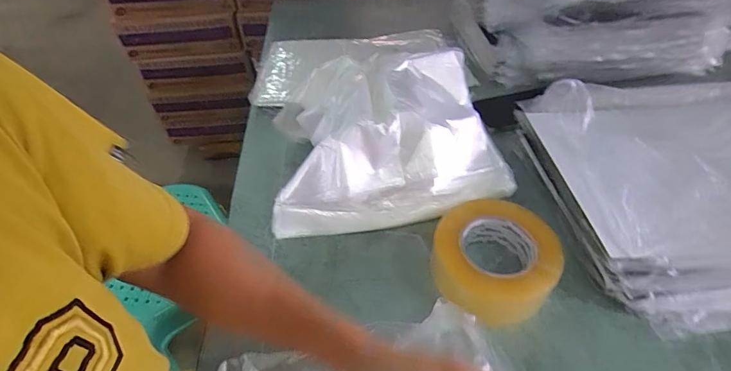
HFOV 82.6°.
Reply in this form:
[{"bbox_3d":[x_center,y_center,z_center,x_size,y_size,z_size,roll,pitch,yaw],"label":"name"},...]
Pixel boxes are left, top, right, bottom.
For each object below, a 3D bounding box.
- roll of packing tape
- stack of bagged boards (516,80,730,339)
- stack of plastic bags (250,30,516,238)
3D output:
[{"bbox_3d":[0.139,0.080,0.459,0.130,0.059,0.129,-2,47,2],"label":"roll of packing tape"},{"bbox_3d":[0.454,-0.008,0.528,0.432,0.059,0.354,-5,47,-1],"label":"stack of bagged boards"},{"bbox_3d":[0.016,-0.070,0.556,0.300,0.118,0.230,-11,47,-7],"label":"stack of plastic bags"}]

